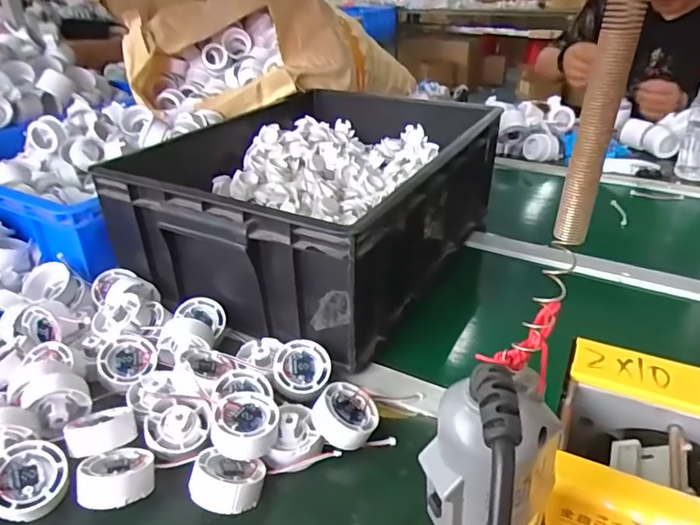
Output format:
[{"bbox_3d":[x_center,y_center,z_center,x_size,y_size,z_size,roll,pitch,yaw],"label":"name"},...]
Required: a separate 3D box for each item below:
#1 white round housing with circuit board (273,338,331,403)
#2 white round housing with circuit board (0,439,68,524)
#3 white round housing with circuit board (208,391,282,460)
[{"bbox_3d":[-0.048,0.108,0.517,0.058,0.030,0.058,5,61,-8],"label":"white round housing with circuit board"},{"bbox_3d":[-0.251,0.171,0.411,0.052,0.026,0.057,13,54,-19],"label":"white round housing with circuit board"},{"bbox_3d":[-0.087,0.135,0.440,0.052,0.024,0.056,7,32,-5],"label":"white round housing with circuit board"}]

